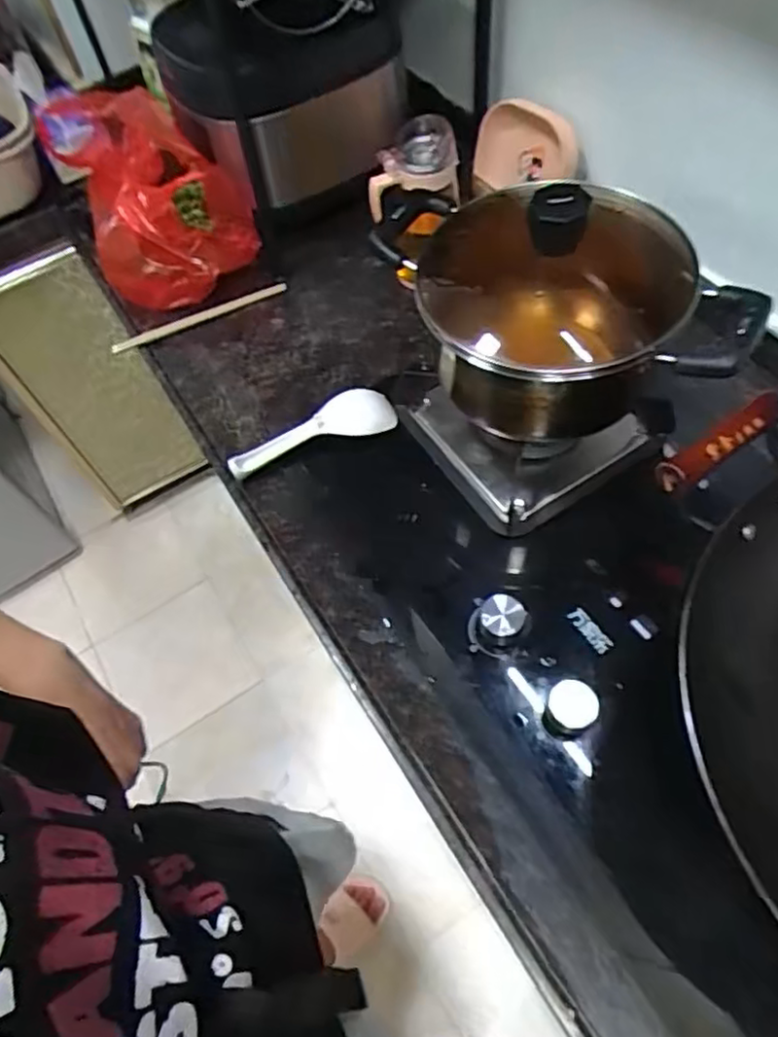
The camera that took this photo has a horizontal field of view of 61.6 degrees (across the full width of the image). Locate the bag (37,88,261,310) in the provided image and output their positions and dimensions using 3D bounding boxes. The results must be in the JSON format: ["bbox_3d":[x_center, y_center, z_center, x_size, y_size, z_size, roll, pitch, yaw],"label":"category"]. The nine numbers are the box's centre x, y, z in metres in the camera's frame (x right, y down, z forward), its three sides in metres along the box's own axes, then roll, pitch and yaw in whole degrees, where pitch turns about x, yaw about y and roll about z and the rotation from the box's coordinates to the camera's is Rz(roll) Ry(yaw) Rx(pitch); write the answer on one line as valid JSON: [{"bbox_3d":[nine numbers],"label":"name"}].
[{"bbox_3d":[-0.331,-0.453,0.881,0.188,0.140,0.415,-26,61,-11],"label":"bag"}]

